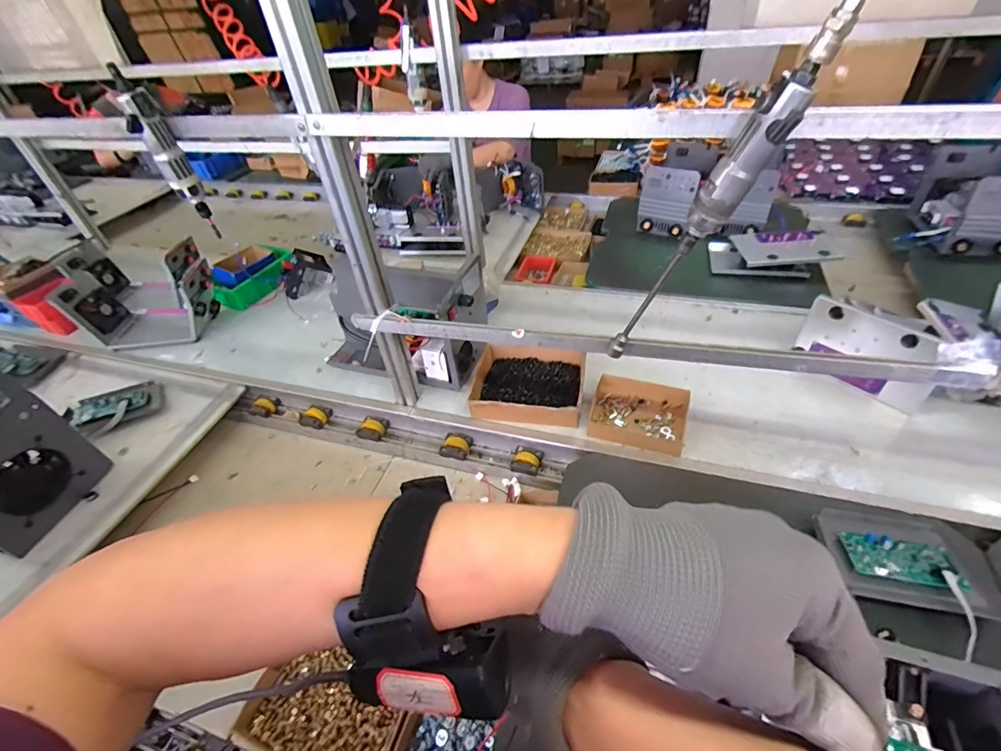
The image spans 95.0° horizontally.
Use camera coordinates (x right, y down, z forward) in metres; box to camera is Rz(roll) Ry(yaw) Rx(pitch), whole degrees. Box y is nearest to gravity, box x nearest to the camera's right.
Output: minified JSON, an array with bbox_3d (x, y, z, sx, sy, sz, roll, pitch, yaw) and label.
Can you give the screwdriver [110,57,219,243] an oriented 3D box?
[{"bbox_3d":[-0.500,-0.326,0.690,0.050,0.231,0.052,-29,47,-22],"label":"screwdriver"}]

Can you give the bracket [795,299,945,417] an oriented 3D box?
[{"bbox_3d":[0.707,-0.041,0.891,0.048,0.154,0.233,-34,49,-26],"label":"bracket"}]

